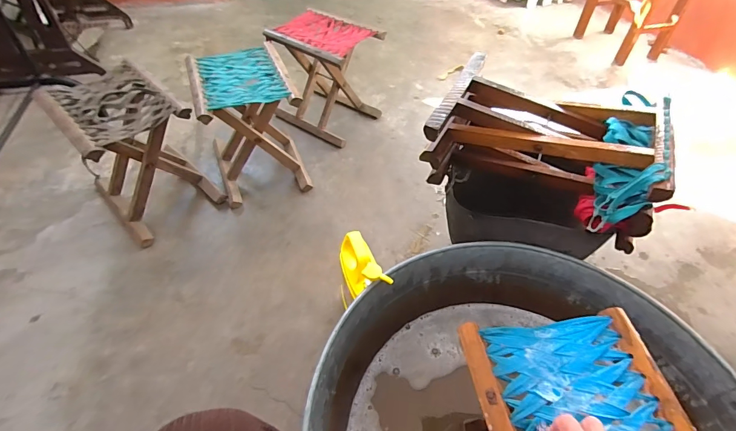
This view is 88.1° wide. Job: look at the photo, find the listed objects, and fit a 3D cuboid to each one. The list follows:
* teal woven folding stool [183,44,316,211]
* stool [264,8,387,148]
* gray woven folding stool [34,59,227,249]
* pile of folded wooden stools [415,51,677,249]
[{"bbox_3d":[-0.325,-0.249,1.067,0.235,0.300,0.292,-17,51,-16],"label":"teal woven folding stool"},{"bbox_3d":[-0.135,-0.449,1.252,0.284,0.299,0.251,25,52,19],"label":"stool"},{"bbox_3d":[-0.584,-0.158,0.954,0.313,0.312,0.237,33,55,24],"label":"gray woven folding stool"},{"bbox_3d":[0.338,-0.146,0.720,0.382,0.143,0.314,24,52,18],"label":"pile of folded wooden stools"}]

